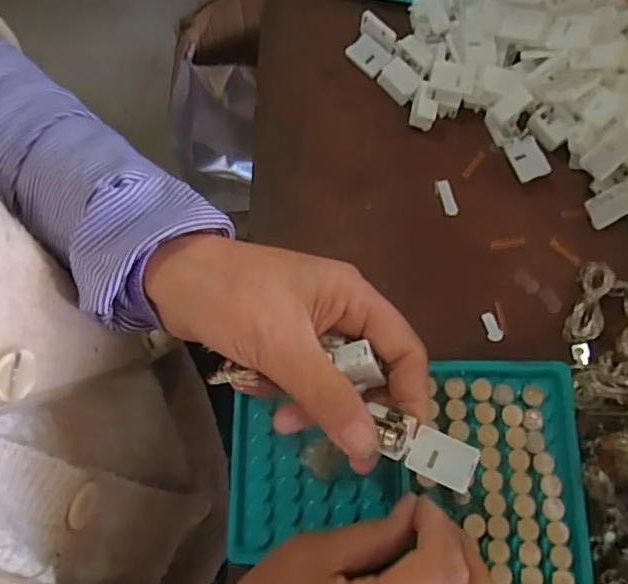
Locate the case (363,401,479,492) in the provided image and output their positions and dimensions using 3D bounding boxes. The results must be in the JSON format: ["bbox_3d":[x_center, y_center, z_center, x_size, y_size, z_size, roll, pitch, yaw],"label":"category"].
[{"bbox_3d":[0.045,0.066,0.248,0.050,0.007,0.020,27,77,21],"label":"case"}]

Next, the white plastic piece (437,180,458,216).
[{"bbox_3d":[0.085,-0.060,0.363,0.008,0.004,0.024,-19,77,-4],"label":"white plastic piece"}]

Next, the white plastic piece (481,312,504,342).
[{"bbox_3d":[0.106,0.021,0.343,0.009,0.004,0.019,-29,78,-7],"label":"white plastic piece"}]

